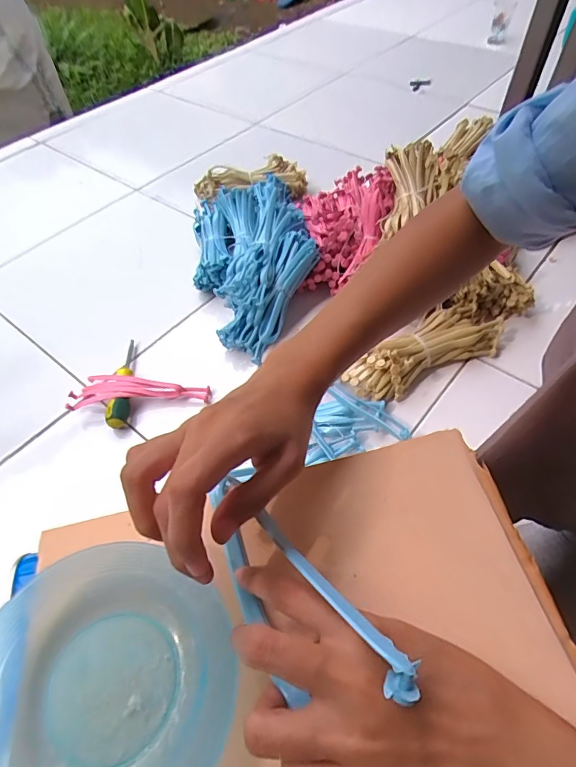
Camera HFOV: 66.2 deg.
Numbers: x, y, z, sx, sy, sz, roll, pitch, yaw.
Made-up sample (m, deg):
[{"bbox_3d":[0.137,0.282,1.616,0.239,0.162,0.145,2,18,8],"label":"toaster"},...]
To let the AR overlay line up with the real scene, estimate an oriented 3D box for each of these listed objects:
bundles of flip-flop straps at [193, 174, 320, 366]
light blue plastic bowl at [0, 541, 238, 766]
[{"bbox_3d":[-0.060,-0.233,0.750,0.198,0.091,0.390,-11,54,-5],"label":"bundles of flip-flop straps"},{"bbox_3d":[-0.091,0.150,0.218,0.123,0.027,0.123,-2,53,2],"label":"light blue plastic bowl"}]

